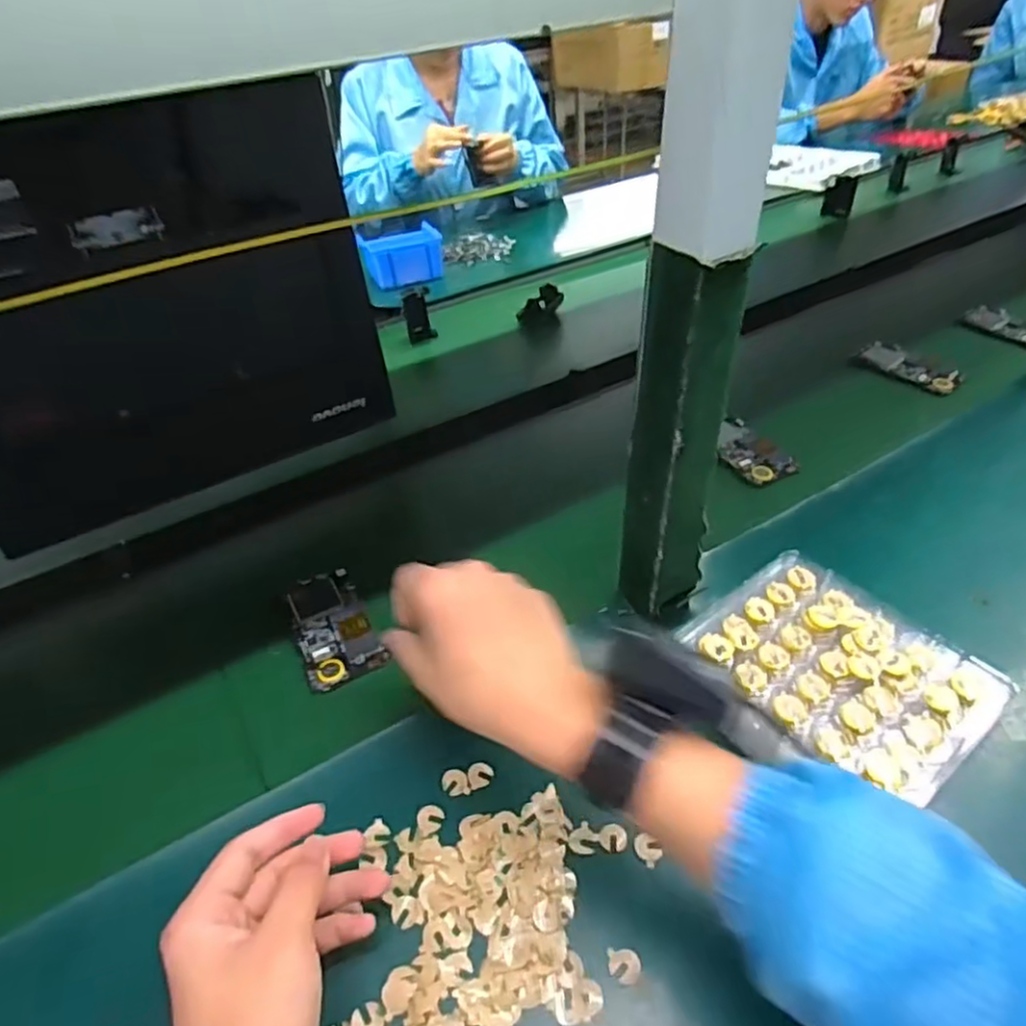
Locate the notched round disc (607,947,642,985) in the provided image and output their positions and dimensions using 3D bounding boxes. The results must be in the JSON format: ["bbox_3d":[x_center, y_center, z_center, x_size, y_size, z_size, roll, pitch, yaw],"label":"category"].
[{"bbox_3d":[0.065,0.263,0.398,0.019,0.004,0.018,-1,44,1],"label":"notched round disc"}]

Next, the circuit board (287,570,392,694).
[{"bbox_3d":[-0.159,0.101,0.610,0.064,0.009,0.127,-21,44,-15],"label":"circuit board"}]

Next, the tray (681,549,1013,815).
[{"bbox_3d":[0.231,0.107,0.490,0.149,0.020,0.181,-31,47,-24],"label":"tray"}]

